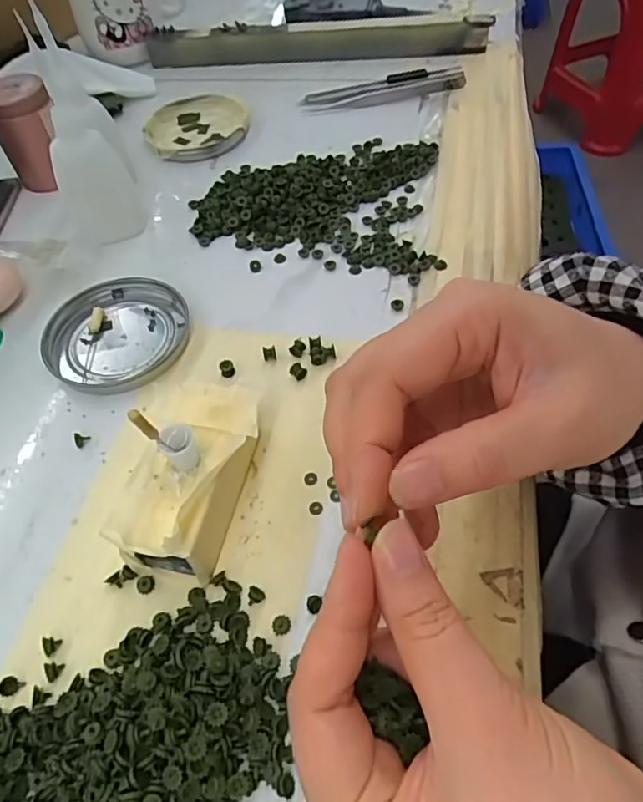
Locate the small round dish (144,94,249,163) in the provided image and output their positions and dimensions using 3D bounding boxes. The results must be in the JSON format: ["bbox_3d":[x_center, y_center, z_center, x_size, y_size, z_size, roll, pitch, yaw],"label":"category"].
[{"bbox_3d":[-0.098,-0.218,0.445,0.076,0.009,0.088,-12,54,-3],"label":"small round dish"}]

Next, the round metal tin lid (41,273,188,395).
[{"bbox_3d":[-0.114,-0.038,0.318,0.078,0.008,0.077,-3,54,4],"label":"round metal tin lid"}]

